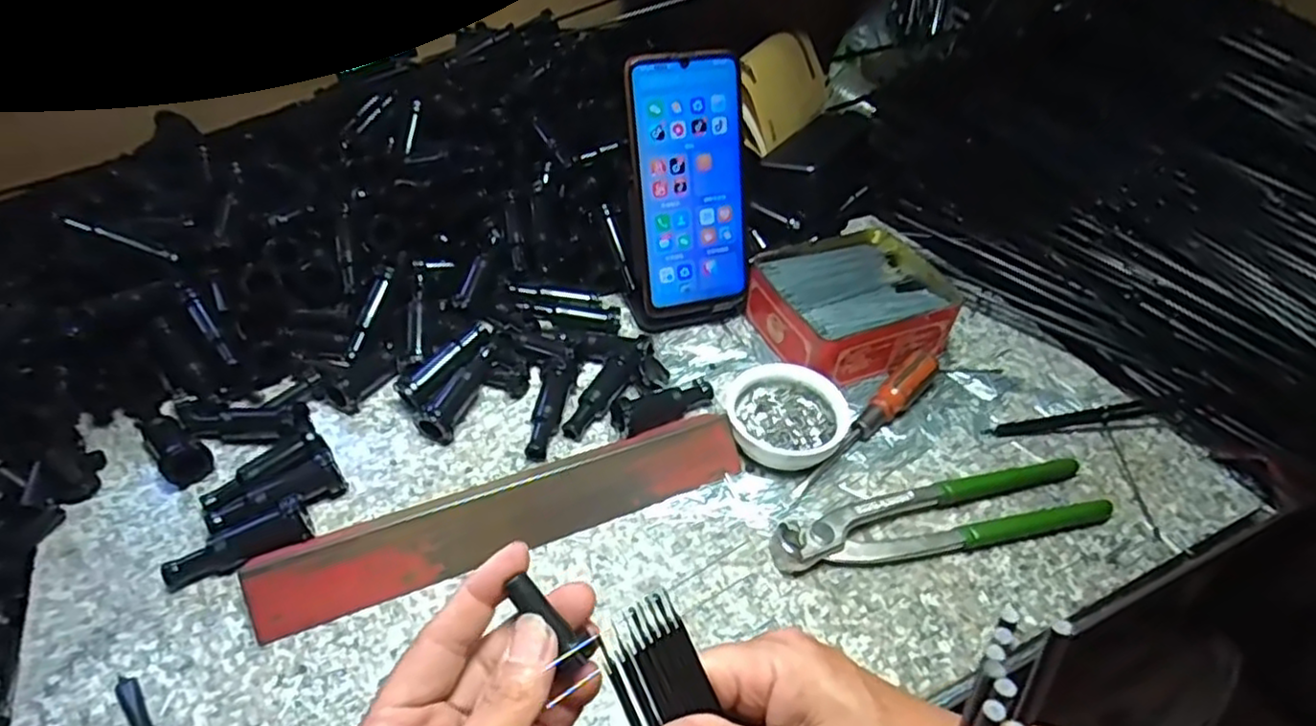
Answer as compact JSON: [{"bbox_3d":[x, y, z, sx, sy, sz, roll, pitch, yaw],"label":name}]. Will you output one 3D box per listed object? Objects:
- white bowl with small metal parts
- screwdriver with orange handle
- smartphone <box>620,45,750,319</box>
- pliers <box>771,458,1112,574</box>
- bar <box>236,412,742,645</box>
[{"bbox_3d":[0.078,0.033,0.427,0.071,0.024,0.064,12,44,9],"label":"white bowl with small metal parts"},{"bbox_3d":[0.132,0.035,0.430,0.020,0.020,0.139,35,52,29],"label":"screwdriver with orange handle"},{"bbox_3d":[0.022,-0.118,0.462,0.081,0.160,0.007,-12,22,-15],"label":"smartphone"},{"bbox_3d":[0.157,0.083,0.388,0.196,0.017,0.042,-8,45,-12],"label":"pliers"},{"bbox_3d":[-0.075,0.078,0.373,0.258,0.027,0.036,-17,47,-20],"label":"bar"}]

